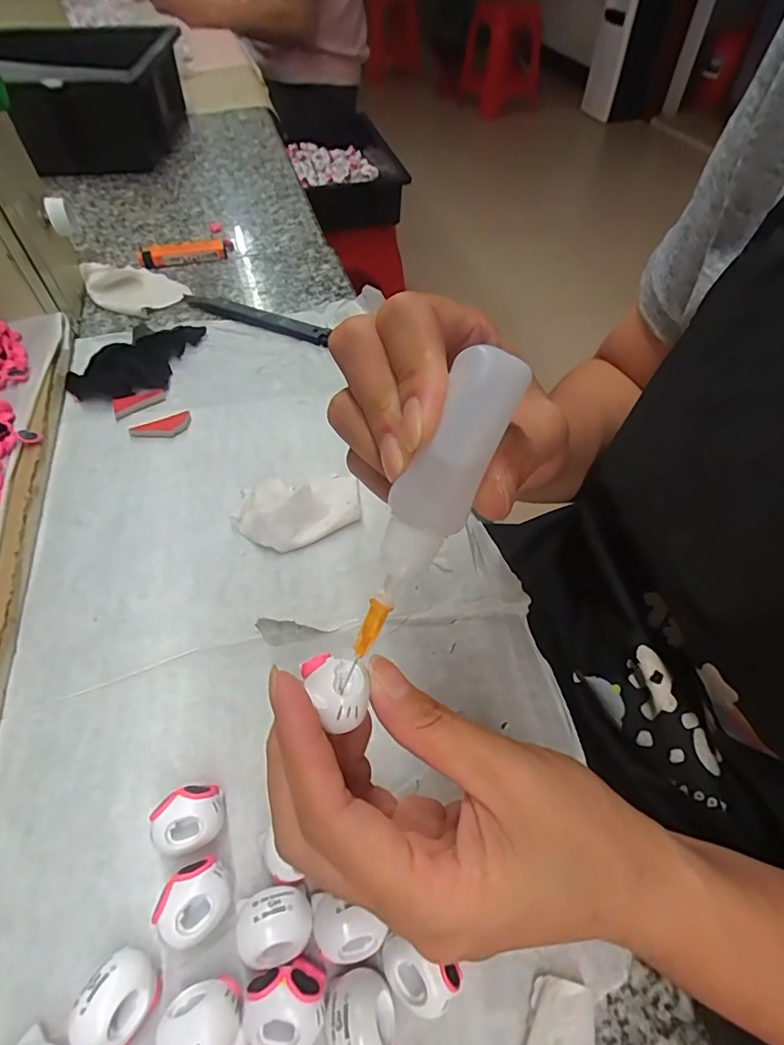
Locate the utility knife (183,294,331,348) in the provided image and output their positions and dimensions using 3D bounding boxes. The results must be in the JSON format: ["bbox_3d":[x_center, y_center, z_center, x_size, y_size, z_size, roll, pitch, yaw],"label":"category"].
[{"bbox_3d":[-0.114,-0.169,0.416,0.142,0.012,0.016,21,55,16],"label":"utility knife"}]

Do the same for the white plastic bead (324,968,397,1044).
[{"bbox_3d":[-0.010,0.156,0.160,0.021,0.019,0.024,-13,53,-10],"label":"white plastic bead"}]

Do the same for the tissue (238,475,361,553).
[{"bbox_3d":[-0.051,-0.010,0.290,0.068,0.017,0.045,-19,55,-14],"label":"tissue"}]

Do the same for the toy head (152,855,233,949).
[{"bbox_3d":[-0.068,0.132,0.179,0.020,0.019,0.024,38,61,26],"label":"toy head"}]

